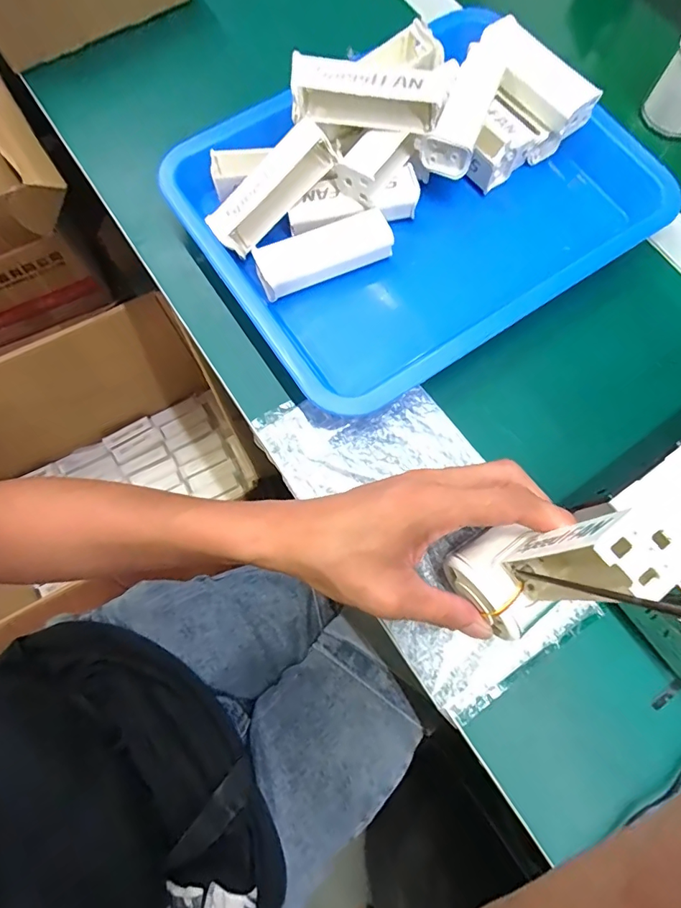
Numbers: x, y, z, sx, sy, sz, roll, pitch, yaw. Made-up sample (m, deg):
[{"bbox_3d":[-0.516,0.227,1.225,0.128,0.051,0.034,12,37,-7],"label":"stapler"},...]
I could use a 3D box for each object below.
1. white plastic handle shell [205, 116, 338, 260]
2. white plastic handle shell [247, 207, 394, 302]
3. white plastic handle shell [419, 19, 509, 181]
[{"bbox_3d":[-0.050,-0.191,0.332,0.101,0.023,0.029,-40,78,9],"label":"white plastic handle shell"},{"bbox_3d":[-0.013,-0.149,0.342,0.102,0.019,0.033,-23,76,-7],"label":"white plastic handle shell"},{"bbox_3d":[0.101,-0.272,0.351,0.035,0.024,0.133,24,76,6],"label":"white plastic handle shell"}]

